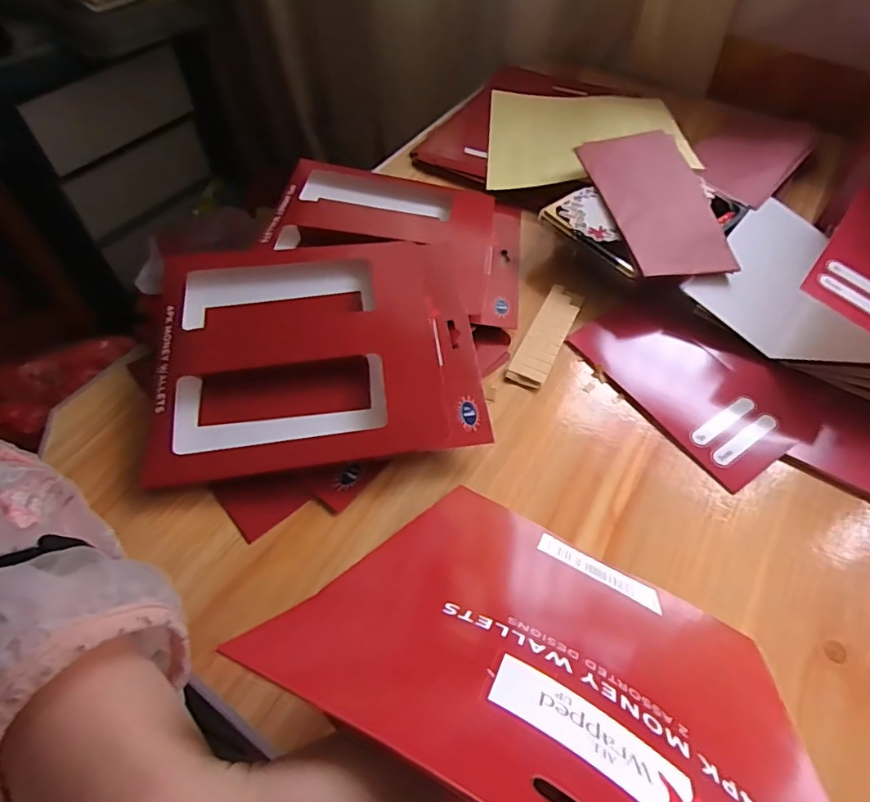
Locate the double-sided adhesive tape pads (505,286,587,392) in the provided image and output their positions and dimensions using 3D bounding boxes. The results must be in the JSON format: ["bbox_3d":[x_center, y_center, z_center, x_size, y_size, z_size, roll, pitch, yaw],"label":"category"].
[{"bbox_3d":[0.095,-0.058,0.439,0.031,0.004,0.113,24,59,15],"label":"double-sided adhesive tape pads"}]

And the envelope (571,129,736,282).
[{"bbox_3d":[0.202,-0.183,0.475,0.099,0.009,0.178,-5,61,-6],"label":"envelope"}]

